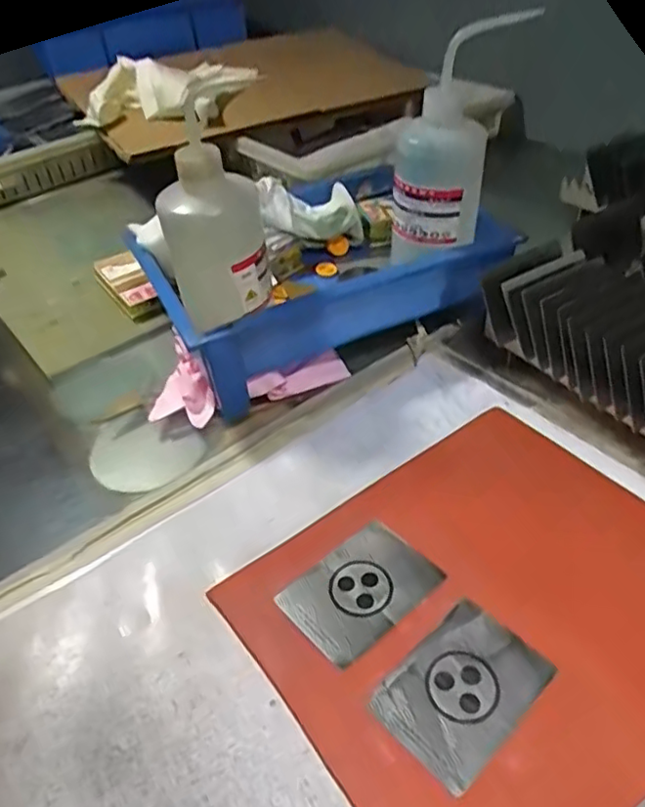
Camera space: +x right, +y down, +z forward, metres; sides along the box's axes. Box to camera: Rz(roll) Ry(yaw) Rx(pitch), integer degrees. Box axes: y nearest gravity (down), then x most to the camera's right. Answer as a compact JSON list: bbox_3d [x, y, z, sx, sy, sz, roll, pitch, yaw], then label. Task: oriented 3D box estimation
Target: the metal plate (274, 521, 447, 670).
[{"bbox_3d":[0.024,0.112,0.381,0.088,0.006,0.060,-30,46,-26],"label":"metal plate"}]

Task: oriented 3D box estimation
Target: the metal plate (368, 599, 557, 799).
[{"bbox_3d":[0.074,0.150,0.332,0.085,0.006,0.060,-34,48,-29],"label":"metal plate"}]

